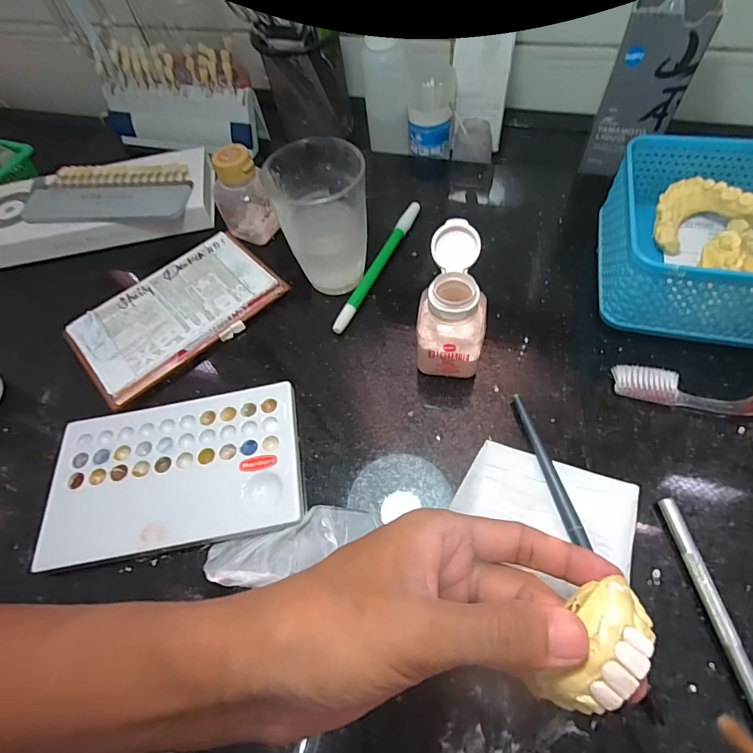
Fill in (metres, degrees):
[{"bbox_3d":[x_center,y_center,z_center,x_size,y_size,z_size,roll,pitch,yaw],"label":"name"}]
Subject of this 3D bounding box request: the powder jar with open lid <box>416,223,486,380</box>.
[{"bbox_3d":[0.050,-0.044,0.274,0.041,0.075,0.067,9,62,9],"label":"powder jar with open lid"}]

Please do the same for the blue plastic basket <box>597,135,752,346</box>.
[{"bbox_3d":[0.231,-0.093,0.290,0.129,0.067,0.129,11,62,10],"label":"blue plastic basket"}]

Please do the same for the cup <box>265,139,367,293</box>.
[{"bbox_3d":[-0.038,-0.112,0.311,0.063,0.093,0.062,-2,60,3],"label":"cup"}]

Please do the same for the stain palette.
[{"bbox_3d":[-0.124,0.059,0.268,0.152,0.013,0.093,-10,60,-2],"label":"stain palette"}]

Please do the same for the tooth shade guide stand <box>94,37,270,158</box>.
[{"bbox_3d":[-0.205,-0.282,0.435,0.172,0.081,0.046,11,62,10],"label":"tooth shade guide stand"}]

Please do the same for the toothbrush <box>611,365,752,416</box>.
[{"bbox_3d":[0.243,0.018,0.254,0.187,0.014,0.020,11,62,10],"label":"toothbrush"}]

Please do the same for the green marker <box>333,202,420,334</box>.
[{"bbox_3d":[0.003,-0.090,0.343,0.012,0.011,0.143,21,64,15],"label":"green marker"}]

